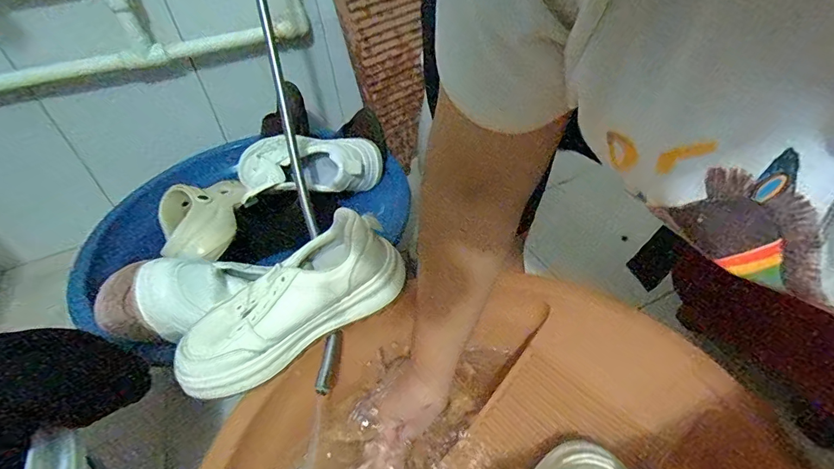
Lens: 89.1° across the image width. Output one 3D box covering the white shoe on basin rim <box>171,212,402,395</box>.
[{"bbox_3d":[-0.132,0.068,0.436,0.239,0.089,0.092,-33,46,-4],"label":"white shoe on basin rim"}]

